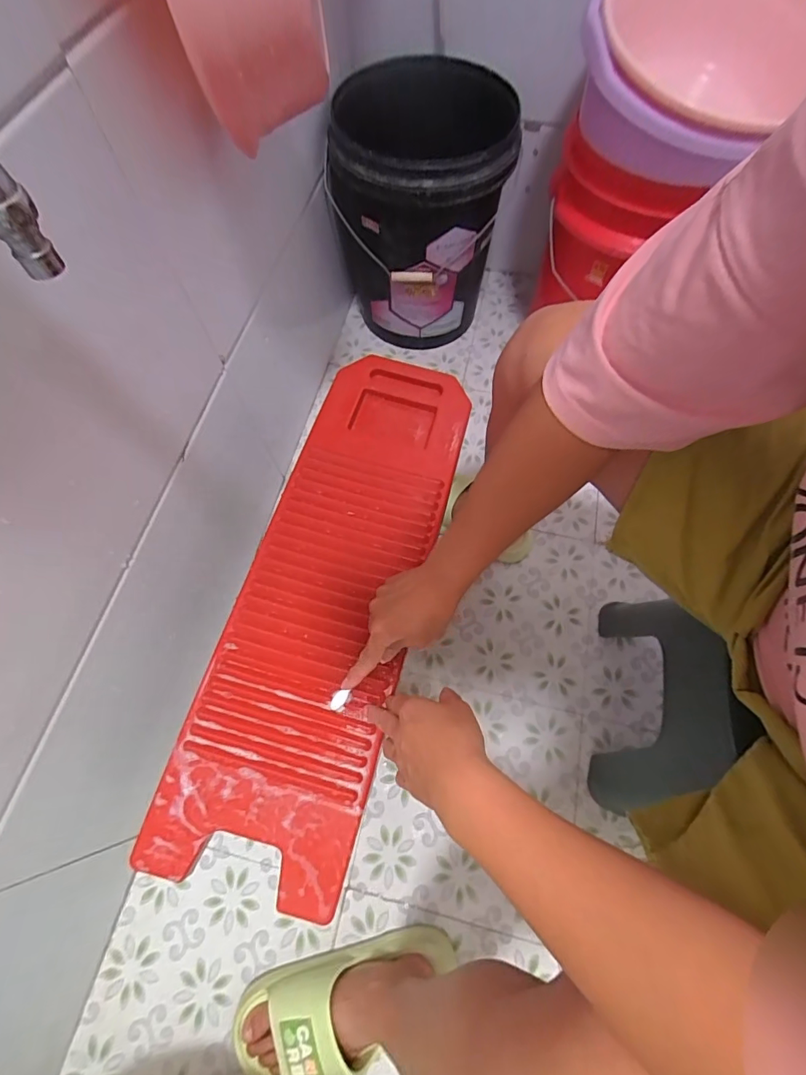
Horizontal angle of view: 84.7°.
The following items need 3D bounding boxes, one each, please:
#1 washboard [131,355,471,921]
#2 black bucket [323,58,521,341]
[{"bbox_3d":[-0.072,0.037,0.522,0.195,0.028,0.631,15,68,5],"label":"washboard"},{"bbox_3d":[0.027,-0.628,0.888,0.325,0.373,0.342,-9,67,-3],"label":"black bucket"}]

